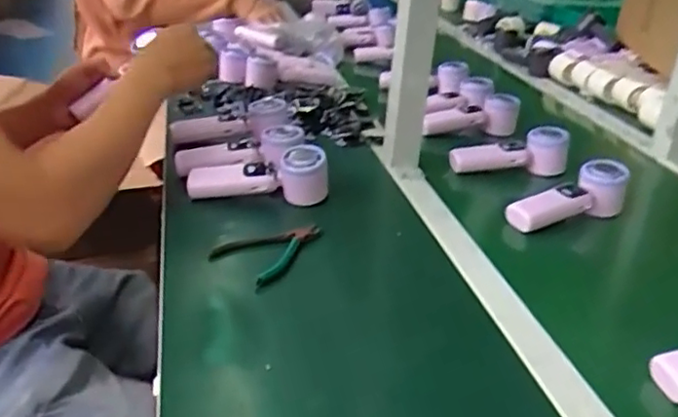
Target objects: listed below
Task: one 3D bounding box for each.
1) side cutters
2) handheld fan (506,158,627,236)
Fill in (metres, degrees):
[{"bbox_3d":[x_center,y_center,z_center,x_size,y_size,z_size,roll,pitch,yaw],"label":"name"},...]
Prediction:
[{"bbox_3d":[-0.075,0.040,0.692,0.080,0.015,0.116,19,31,29],"label":"side cutters"},{"bbox_3d":[0.284,-0.008,0.799,0.161,0.062,0.052,-20,32,-13],"label":"handheld fan"}]

